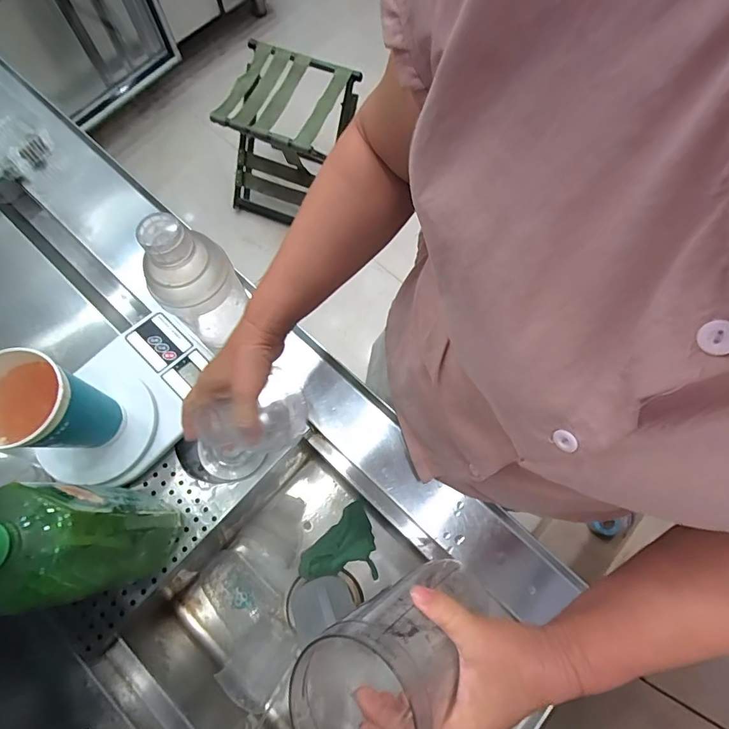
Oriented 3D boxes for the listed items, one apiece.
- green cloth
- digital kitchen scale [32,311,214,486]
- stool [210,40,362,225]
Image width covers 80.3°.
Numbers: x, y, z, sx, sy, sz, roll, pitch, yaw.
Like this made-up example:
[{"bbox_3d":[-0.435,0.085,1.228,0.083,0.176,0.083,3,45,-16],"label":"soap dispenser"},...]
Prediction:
[{"bbox_3d":[-0.043,0.270,0.658,0.115,0.043,0.110,-5,72,-3],"label":"green cloth"},{"bbox_3d":[-0.286,0.043,0.524,0.147,0.031,0.211,39,75,11],"label":"digital kitchen scale"},{"bbox_3d":[-0.235,-0.702,1.398,0.354,0.380,0.328,19,72,5],"label":"stool"}]

